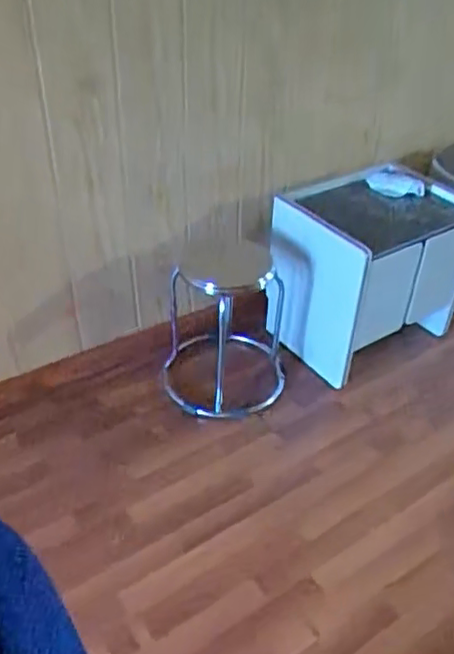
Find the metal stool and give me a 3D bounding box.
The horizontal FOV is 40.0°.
[{"bbox_3d":[-0.008,0.019,1.817,0.356,0.474,0.370,4,38,3],"label":"metal stool"}]

